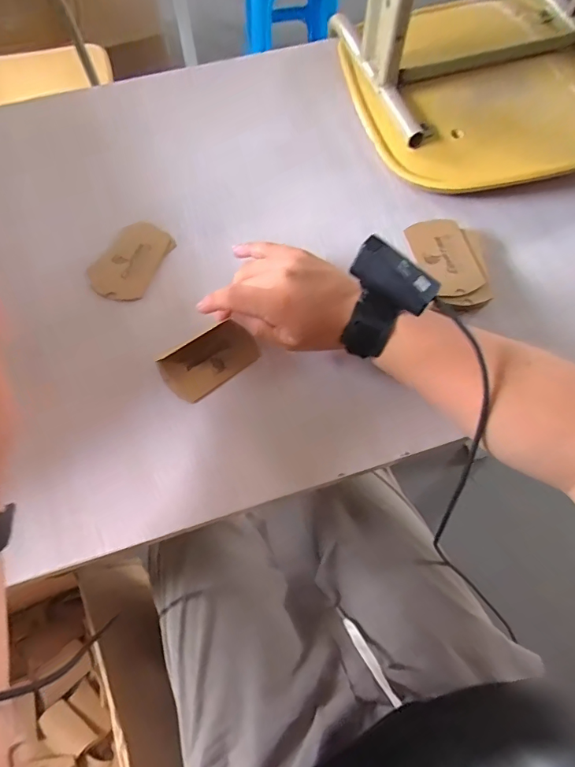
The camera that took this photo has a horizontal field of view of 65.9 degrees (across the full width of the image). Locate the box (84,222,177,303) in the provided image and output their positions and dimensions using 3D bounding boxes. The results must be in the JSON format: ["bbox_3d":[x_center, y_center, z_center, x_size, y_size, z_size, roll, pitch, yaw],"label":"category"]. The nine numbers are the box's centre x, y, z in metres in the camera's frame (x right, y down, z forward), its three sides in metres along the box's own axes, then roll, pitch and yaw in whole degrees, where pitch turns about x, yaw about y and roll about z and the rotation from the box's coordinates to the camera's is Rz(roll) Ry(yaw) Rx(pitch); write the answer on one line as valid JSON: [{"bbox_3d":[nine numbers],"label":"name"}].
[{"bbox_3d":[-0.170,-0.134,0.481,0.069,0.008,0.098,22,68,10],"label":"box"}]

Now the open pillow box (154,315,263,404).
[{"bbox_3d":[-0.075,-0.024,0.431,0.092,0.017,0.051,-36,71,-14],"label":"open pillow box"}]

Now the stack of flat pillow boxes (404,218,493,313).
[{"bbox_3d":[0.169,-0.122,0.456,0.067,0.023,0.101,-13,67,-6],"label":"stack of flat pillow boxes"}]

